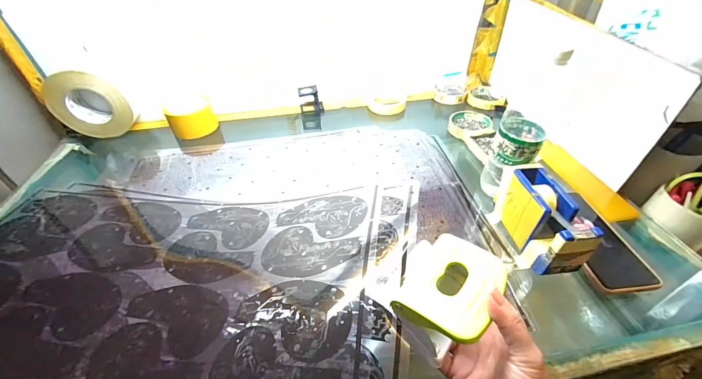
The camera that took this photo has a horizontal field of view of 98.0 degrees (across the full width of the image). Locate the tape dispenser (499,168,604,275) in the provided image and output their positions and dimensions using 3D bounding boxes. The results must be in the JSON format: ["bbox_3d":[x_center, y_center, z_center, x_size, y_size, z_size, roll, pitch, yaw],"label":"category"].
[{"bbox_3d":[0.243,0.039,0.393,0.052,0.080,0.132,-3,42,0],"label":"tape dispenser"}]

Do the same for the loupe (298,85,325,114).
[{"bbox_3d":[-0.093,-0.210,0.714,0.055,0.063,0.032,-9,42,-8],"label":"loupe"}]

